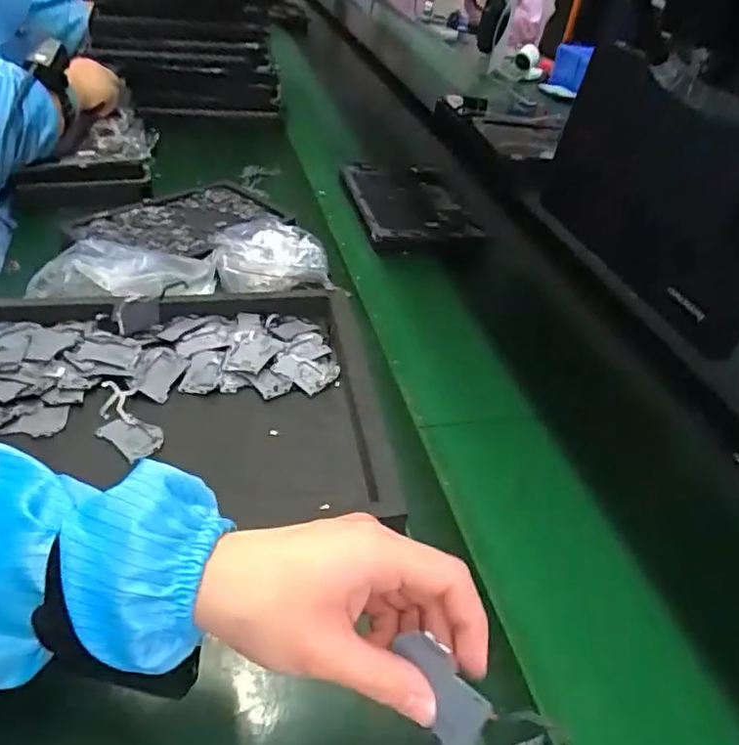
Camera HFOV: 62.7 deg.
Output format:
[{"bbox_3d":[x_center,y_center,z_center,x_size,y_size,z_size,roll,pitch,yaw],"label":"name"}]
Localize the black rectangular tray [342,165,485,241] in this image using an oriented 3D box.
[{"bbox_3d":[0.058,-0.260,0.919,0.181,0.039,0.242,-2,40,-15],"label":"black rectangular tray"}]

